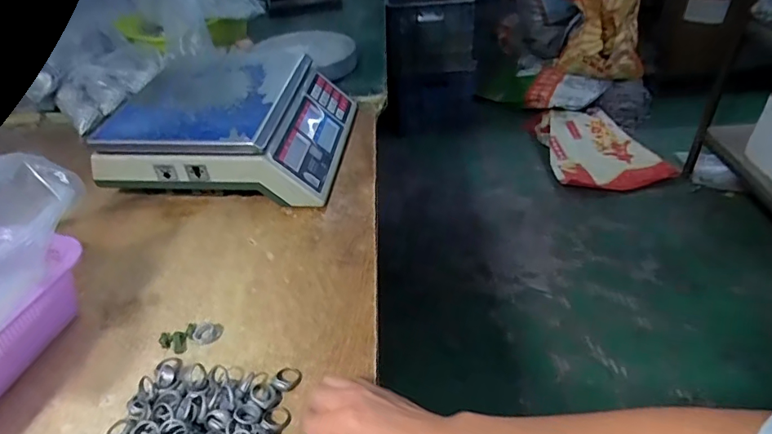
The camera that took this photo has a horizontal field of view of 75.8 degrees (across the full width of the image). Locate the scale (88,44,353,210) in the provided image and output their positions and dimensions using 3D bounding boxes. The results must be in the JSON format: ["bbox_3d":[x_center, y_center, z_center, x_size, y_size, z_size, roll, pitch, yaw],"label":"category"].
[{"bbox_3d":[-0.219,-0.141,0.744,0.301,0.108,0.296,1,40,7],"label":"scale"}]

